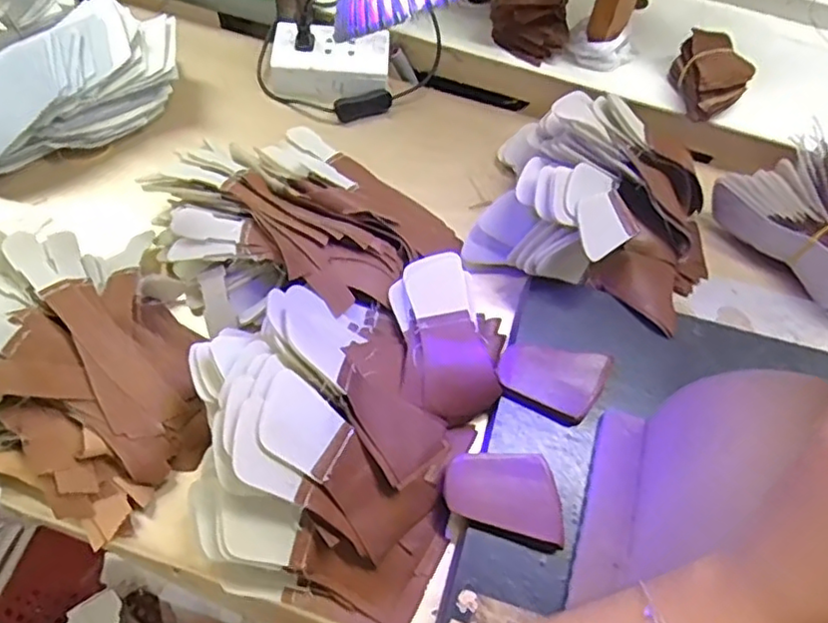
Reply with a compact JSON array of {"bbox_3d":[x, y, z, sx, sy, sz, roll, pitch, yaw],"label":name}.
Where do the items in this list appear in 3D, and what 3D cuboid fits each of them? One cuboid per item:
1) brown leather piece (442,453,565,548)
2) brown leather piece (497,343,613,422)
[{"bbox_3d":[0.065,0.126,0.457,0.085,0.011,0.055,16,60,6],"label":"brown leather piece"},{"bbox_3d":[0.108,0.048,0.507,0.077,0.008,0.059,24,68,15],"label":"brown leather piece"}]

